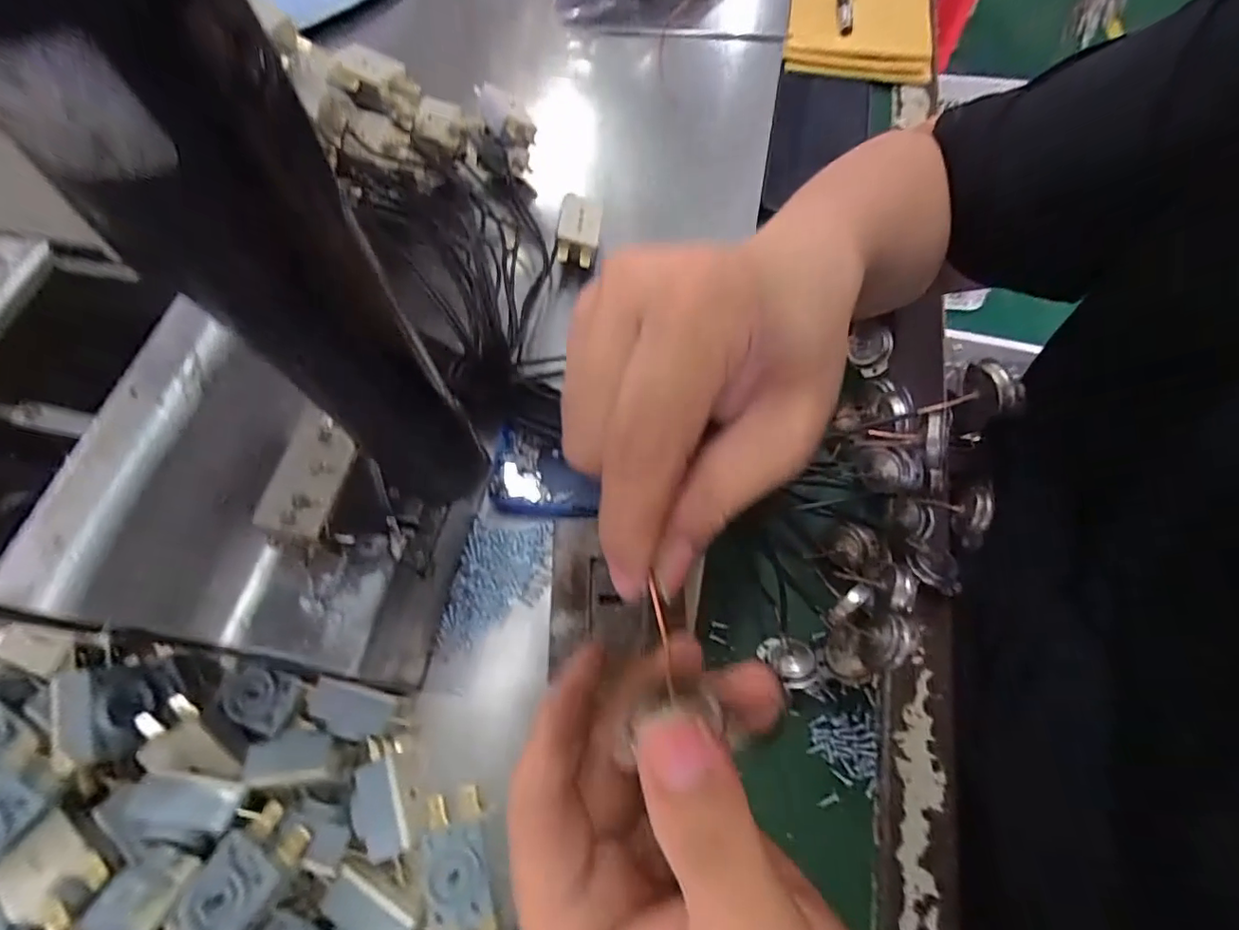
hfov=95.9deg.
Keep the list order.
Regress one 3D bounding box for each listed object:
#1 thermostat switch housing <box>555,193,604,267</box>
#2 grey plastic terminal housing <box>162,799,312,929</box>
[{"bbox_3d":[-0.026,-0.153,0.366,0.031,0.012,0.046,5,85,-35],"label":"thermostat switch housing"},{"bbox_3d":[-0.145,0.158,0.210,0.028,0.009,0.048,35,70,13],"label":"grey plastic terminal housing"}]

